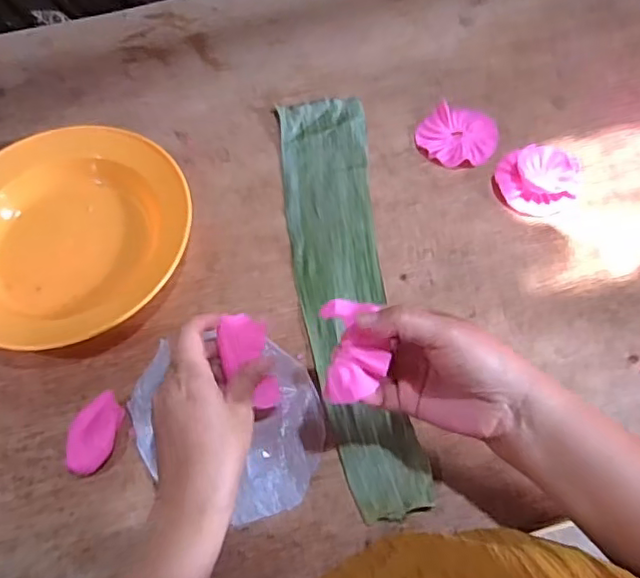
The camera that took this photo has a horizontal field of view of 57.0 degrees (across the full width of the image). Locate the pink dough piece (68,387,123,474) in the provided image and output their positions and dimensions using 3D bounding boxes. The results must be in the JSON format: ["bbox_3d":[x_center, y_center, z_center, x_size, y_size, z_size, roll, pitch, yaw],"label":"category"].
[{"bbox_3d":[-0.169,0.109,0.444,0.027,0.028,0.058,9,64,8],"label":"pink dough piece"}]

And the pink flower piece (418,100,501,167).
[{"bbox_3d":[0.132,-0.147,0.566,0.073,0.011,0.066,26,67,16],"label":"pink flower piece"}]

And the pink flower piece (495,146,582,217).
[{"bbox_3d":[0.198,-0.100,0.531,0.066,0.016,0.067,-1,63,3],"label":"pink flower piece"}]

